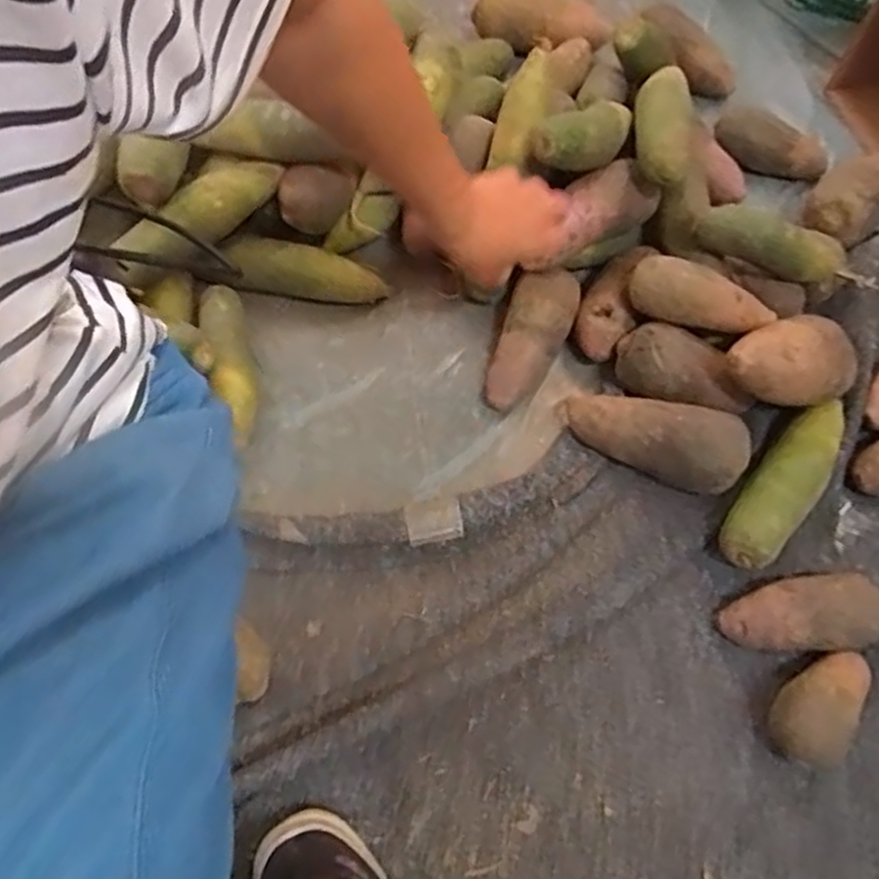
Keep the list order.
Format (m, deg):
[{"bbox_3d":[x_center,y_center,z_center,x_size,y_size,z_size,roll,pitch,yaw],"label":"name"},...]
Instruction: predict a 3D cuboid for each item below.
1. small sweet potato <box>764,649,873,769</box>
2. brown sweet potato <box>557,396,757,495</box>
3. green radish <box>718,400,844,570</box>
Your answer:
[{"bbox_3d":[0.312,0.217,0.607,0.056,0.056,0.107,37,67,13],"label":"small sweet potato"},{"bbox_3d":[0.197,-0.004,0.688,0.177,0.056,0.064,17,64,19],"label":"brown sweet potato"},{"bbox_3d":[0.319,0.035,0.668,0.053,0.052,0.196,38,69,14],"label":"green radish"}]

